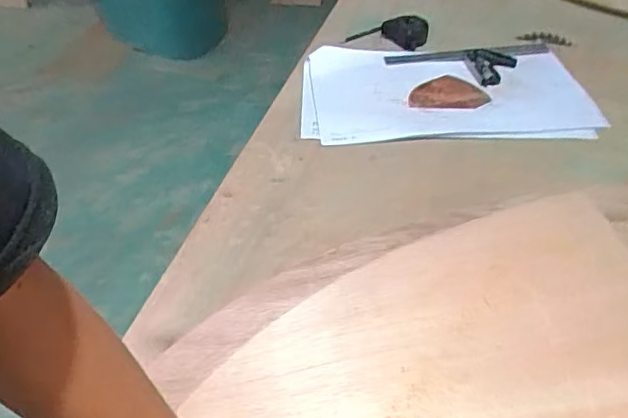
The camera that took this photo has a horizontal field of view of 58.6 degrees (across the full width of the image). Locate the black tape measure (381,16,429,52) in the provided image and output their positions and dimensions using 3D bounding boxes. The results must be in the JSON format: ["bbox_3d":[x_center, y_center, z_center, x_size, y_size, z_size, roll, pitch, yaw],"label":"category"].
[{"bbox_3d":[0.159,-0.307,0.981,0.079,0.050,0.031,8,45,9],"label":"black tape measure"}]

